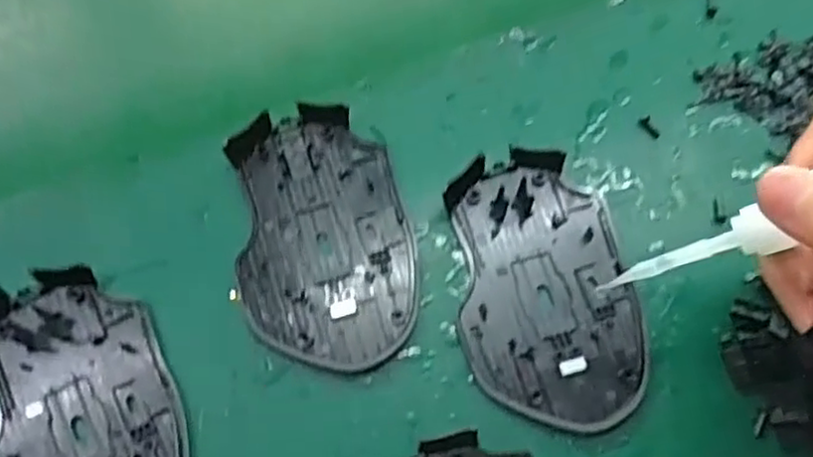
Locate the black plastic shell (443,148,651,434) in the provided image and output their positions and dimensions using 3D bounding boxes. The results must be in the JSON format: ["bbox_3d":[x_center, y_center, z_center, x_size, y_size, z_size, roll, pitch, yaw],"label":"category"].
[{"bbox_3d":[0.058,0.023,0.284,0.070,0.011,0.113,-6,68,-2],"label":"black plastic shell"}]

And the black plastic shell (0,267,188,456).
[{"bbox_3d":[-0.126,0.072,0.263,0.070,0.014,0.113,-19,69,-7],"label":"black plastic shell"}]

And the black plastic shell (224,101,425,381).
[{"bbox_3d":[-0.035,0.002,0.292,0.071,0.012,0.112,-8,68,-3],"label":"black plastic shell"}]

